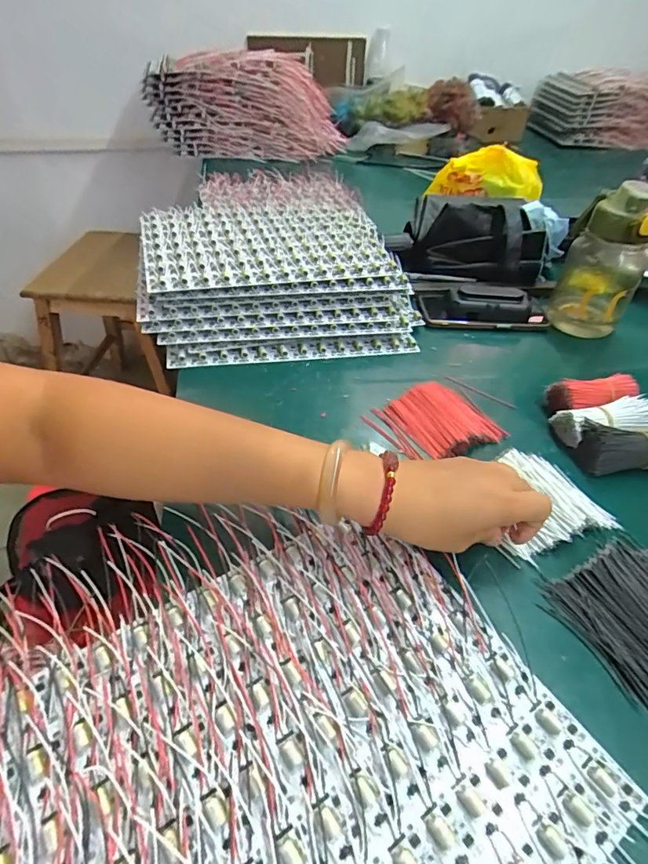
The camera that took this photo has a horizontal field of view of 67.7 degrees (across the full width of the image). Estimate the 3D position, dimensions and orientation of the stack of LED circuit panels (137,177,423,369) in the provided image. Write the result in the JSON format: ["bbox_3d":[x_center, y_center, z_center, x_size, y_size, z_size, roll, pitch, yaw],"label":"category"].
[{"bbox_3d":[-0.067,-0.221,0.635,0.325,0.090,0.321,-8,43,-9],"label":"stack of LED circuit panels"}]

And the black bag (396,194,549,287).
[{"bbox_3d":[0.213,-0.272,0.693,0.198,0.097,0.086,12,44,12],"label":"black bag"}]

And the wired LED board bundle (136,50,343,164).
[{"bbox_3d":[-0.176,-0.722,1.076,0.418,0.182,0.118,2,43,2],"label":"wired LED board bundle"}]

